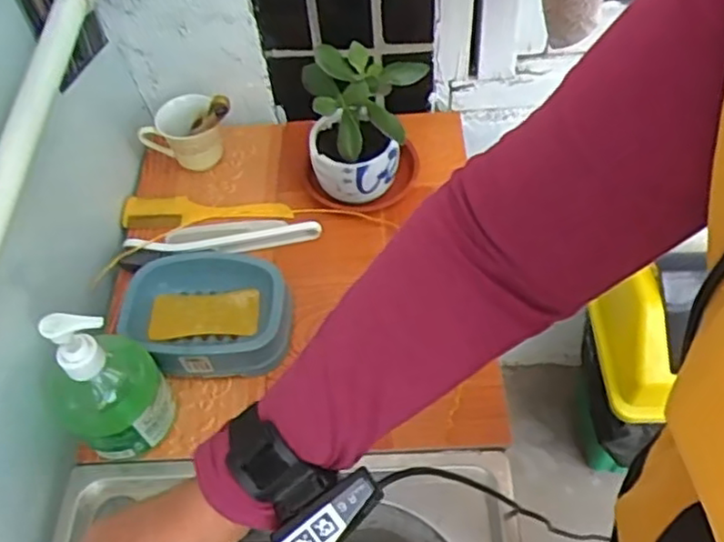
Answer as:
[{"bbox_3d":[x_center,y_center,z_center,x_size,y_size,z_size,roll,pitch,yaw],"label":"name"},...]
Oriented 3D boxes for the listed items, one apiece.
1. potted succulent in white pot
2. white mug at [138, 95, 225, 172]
[{"bbox_3d":[0.004,-0.144,0.700,0.121,0.150,0.085,-2,53,4],"label":"potted succulent in white pot"},{"bbox_3d":[-0.205,-0.165,0.792,0.094,0.072,0.069,22,59,20],"label":"white mug"}]

